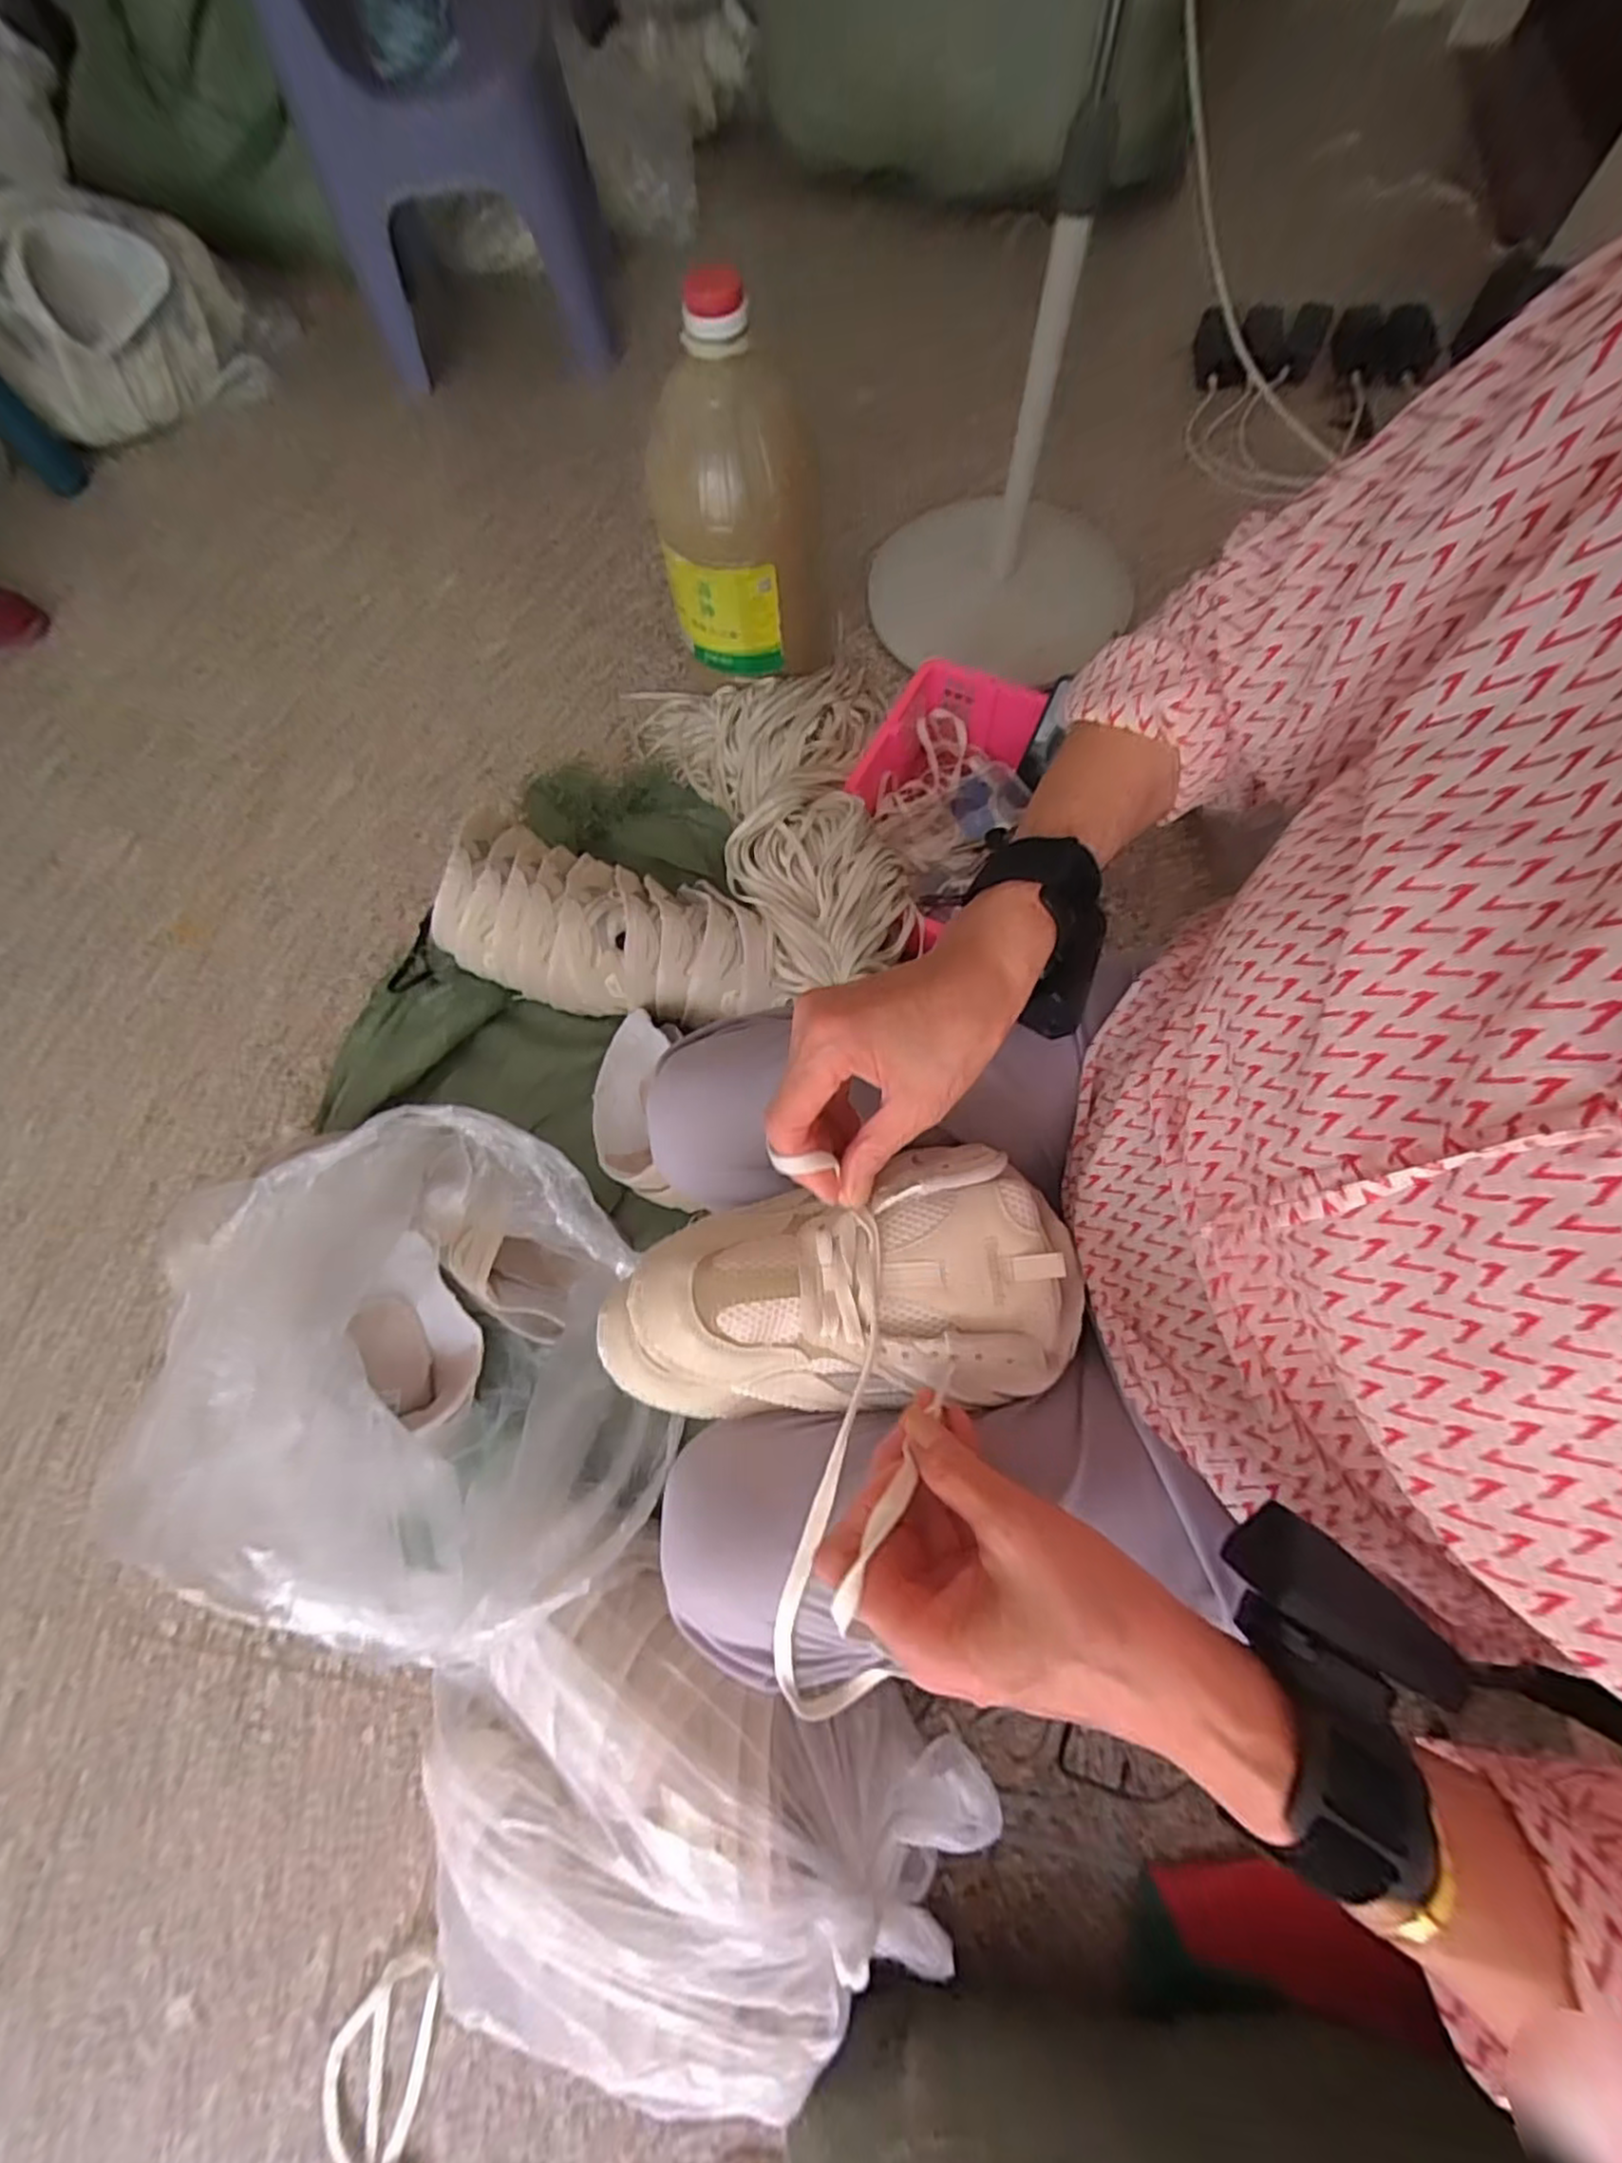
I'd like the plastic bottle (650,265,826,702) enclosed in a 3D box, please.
[{"bbox_3d":[-0.104,-0.690,0.879,0.171,0.352,0.155,-17,71,-4],"label":"plastic bottle"}]

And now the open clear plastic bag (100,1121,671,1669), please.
[{"bbox_3d":[-0.281,0.223,0.575,0.259,0.264,0.346,-15,71,-3],"label":"open clear plastic bag"}]

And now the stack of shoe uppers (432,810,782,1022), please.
[{"bbox_3d":[-0.231,-0.179,0.827,0.395,0.104,0.192,20,72,9],"label":"stack of shoe uppers"}]

